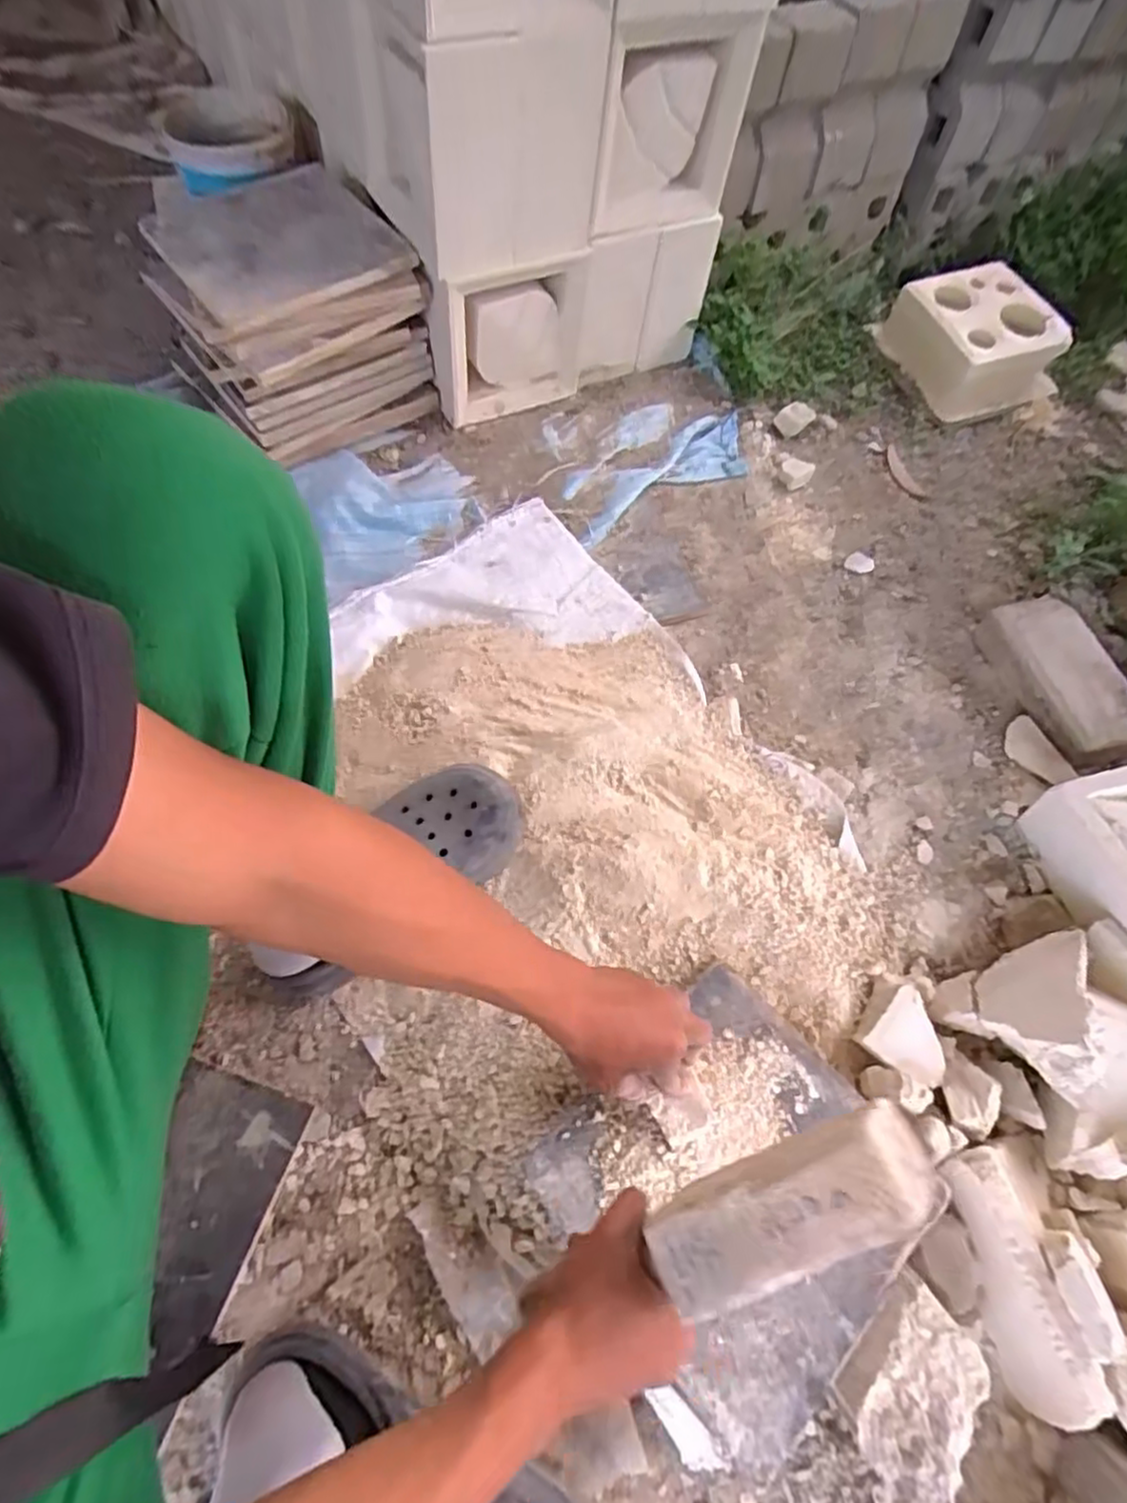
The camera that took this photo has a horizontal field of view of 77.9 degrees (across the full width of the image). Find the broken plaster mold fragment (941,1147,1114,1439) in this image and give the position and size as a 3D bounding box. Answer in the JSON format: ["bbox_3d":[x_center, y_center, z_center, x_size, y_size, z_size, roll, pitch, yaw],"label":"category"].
[{"bbox_3d":[0.350,0.413,0.544,0.044,0.075,0.175,-9,62,-8],"label":"broken plaster mold fragment"}]

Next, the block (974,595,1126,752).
[{"bbox_3d":[0.597,-0.088,0.843,0.097,0.065,0.215,-10,62,-8],"label":"block"}]

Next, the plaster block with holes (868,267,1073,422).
[{"bbox_3d":[0.683,-0.696,1.184,0.199,0.117,0.238,-20,64,-13],"label":"plaster block with holes"}]

